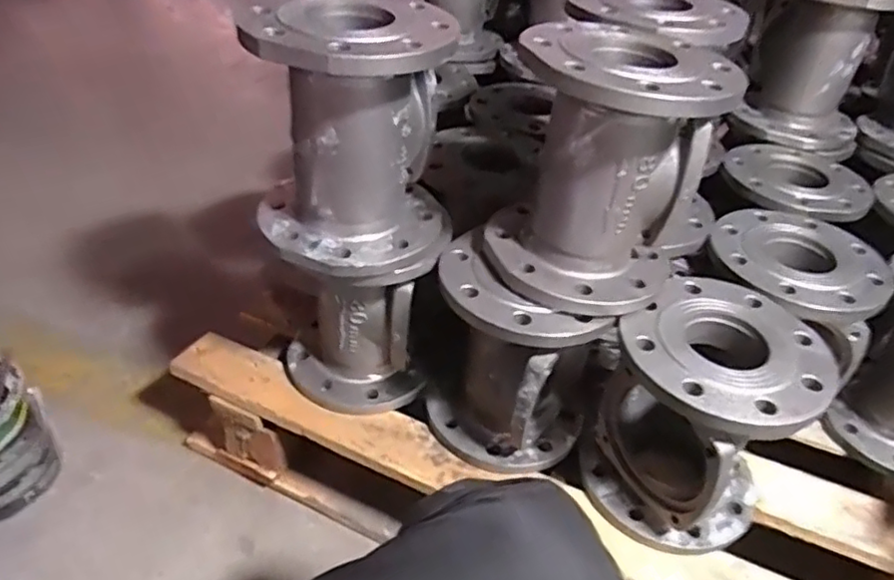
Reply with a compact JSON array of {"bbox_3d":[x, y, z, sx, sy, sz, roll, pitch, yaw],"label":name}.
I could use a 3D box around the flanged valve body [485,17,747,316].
[{"bbox_3d":[0.149,-0.122,0.618,0.188,0.218,0.186,14,42,9],"label":"flanged valve body"}]

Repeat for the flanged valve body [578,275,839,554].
[{"bbox_3d":[0.264,0.142,0.678,0.184,0.239,0.176,3,41,-3],"label":"flanged valve body"}]

